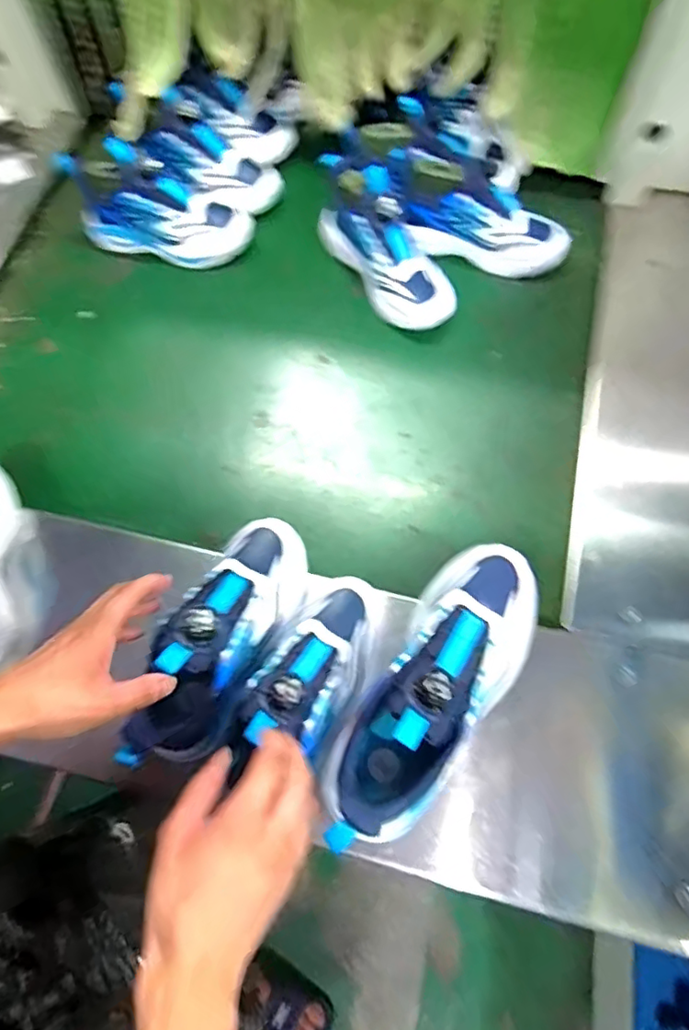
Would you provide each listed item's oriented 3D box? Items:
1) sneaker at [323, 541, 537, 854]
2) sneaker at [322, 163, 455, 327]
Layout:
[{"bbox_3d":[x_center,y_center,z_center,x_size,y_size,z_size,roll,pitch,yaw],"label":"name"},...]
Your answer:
[{"bbox_3d":[0.082,0.137,0.484,0.097,0.105,0.279,31,72,14],"label":"sneaker"},{"bbox_3d":[0.052,-0.347,0.730,0.092,0.133,0.220,-26,69,-8],"label":"sneaker"}]

